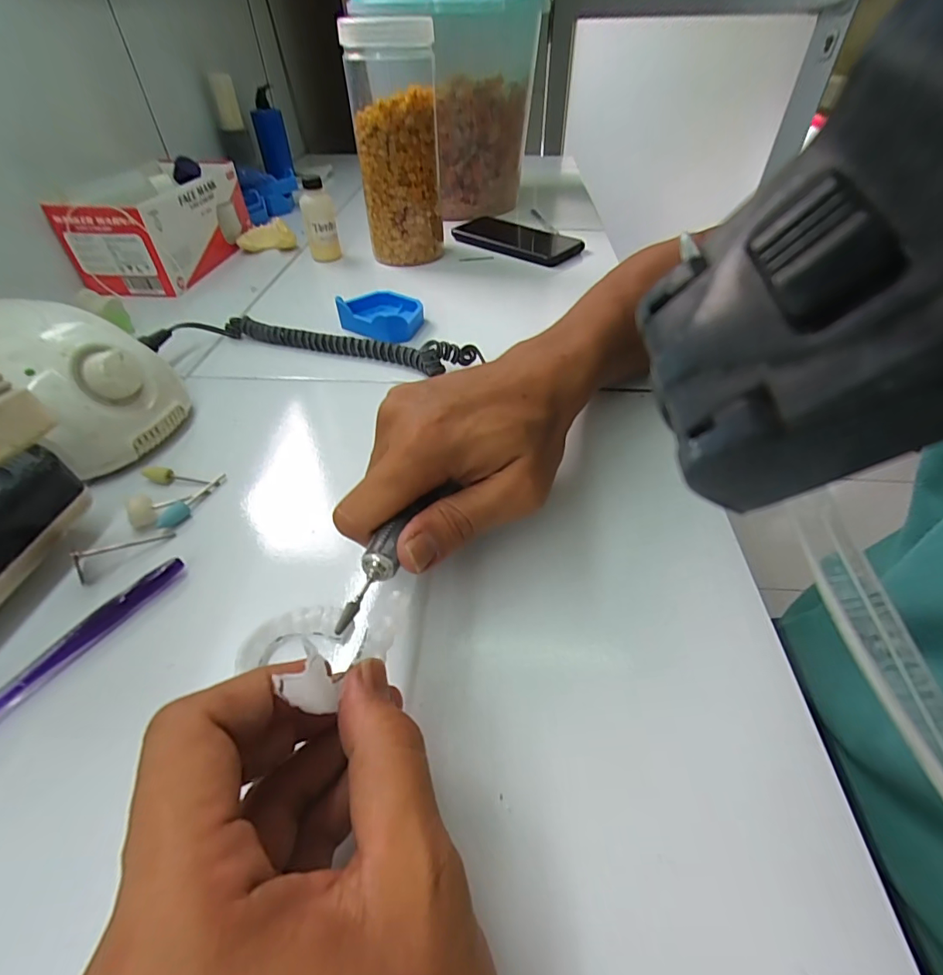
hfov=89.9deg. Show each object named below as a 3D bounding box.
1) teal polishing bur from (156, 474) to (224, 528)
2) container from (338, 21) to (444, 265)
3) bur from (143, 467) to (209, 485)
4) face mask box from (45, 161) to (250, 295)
[{"bbox_3d":[-0.171,0.006,0.289,0.009,0.009,0.049,12,46,13],"label":"teal polishing bur"},{"bbox_3d":[-0.081,-0.371,0.525,0.088,0.211,0.094,-6,45,-5],"label":"container"},{"bbox_3d":[-0.190,-0.006,0.302,0.042,0.009,0.010,11,46,11],"label":"bur"},{"bbox_3d":[-0.356,-0.314,0.554,0.111,0.091,0.210,3,45,4],"label":"face mask box"}]

